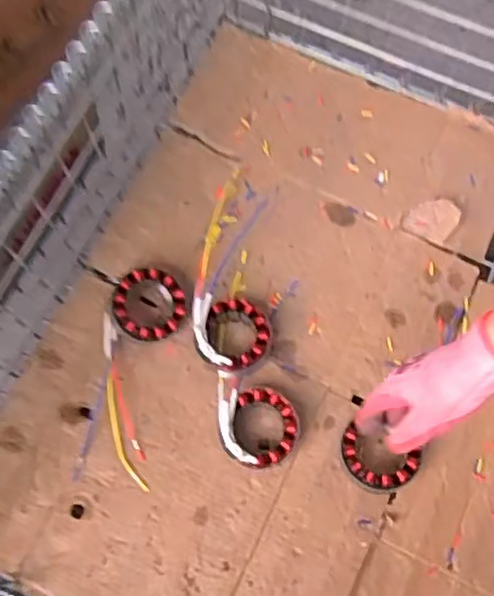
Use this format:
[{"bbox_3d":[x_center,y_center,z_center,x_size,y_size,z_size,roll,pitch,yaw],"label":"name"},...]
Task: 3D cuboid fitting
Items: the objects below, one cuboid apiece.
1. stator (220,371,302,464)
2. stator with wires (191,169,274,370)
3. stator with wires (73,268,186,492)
[{"bbox_3d":[0.014,0.135,0.721,0.090,0.044,0.098,0,74,-1],"label":"stator"},{"bbox_3d":[-0.018,-0.041,0.767,0.087,0.049,0.255,-1,74,-2],"label":"stator with wires"},{"bbox_3d":[-0.128,0.081,0.728,0.091,0.049,0.240,7,74,1],"label":"stator with wires"}]

